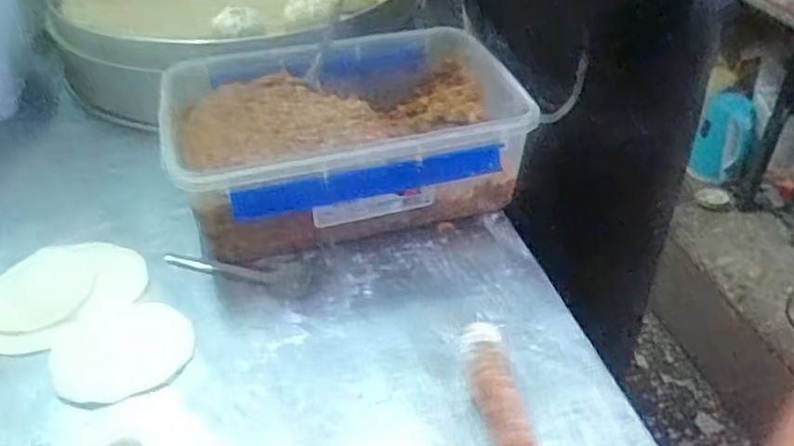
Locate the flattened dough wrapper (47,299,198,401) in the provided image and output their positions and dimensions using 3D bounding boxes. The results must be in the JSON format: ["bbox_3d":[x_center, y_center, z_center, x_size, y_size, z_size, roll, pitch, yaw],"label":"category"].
[{"bbox_3d":[-0.236,0.105,0.592,0.112,0.008,0.099,-18,41,-21],"label":"flattened dough wrapper"}]

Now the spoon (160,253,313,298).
[{"bbox_3d":[-0.154,0.043,0.674,0.145,0.012,0.039,9,39,12],"label":"spoon"}]

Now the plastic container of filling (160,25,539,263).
[{"bbox_3d":[-0.047,-0.095,0.755,0.370,0.127,0.253,-10,39,-13],"label":"plastic container of filling"}]

